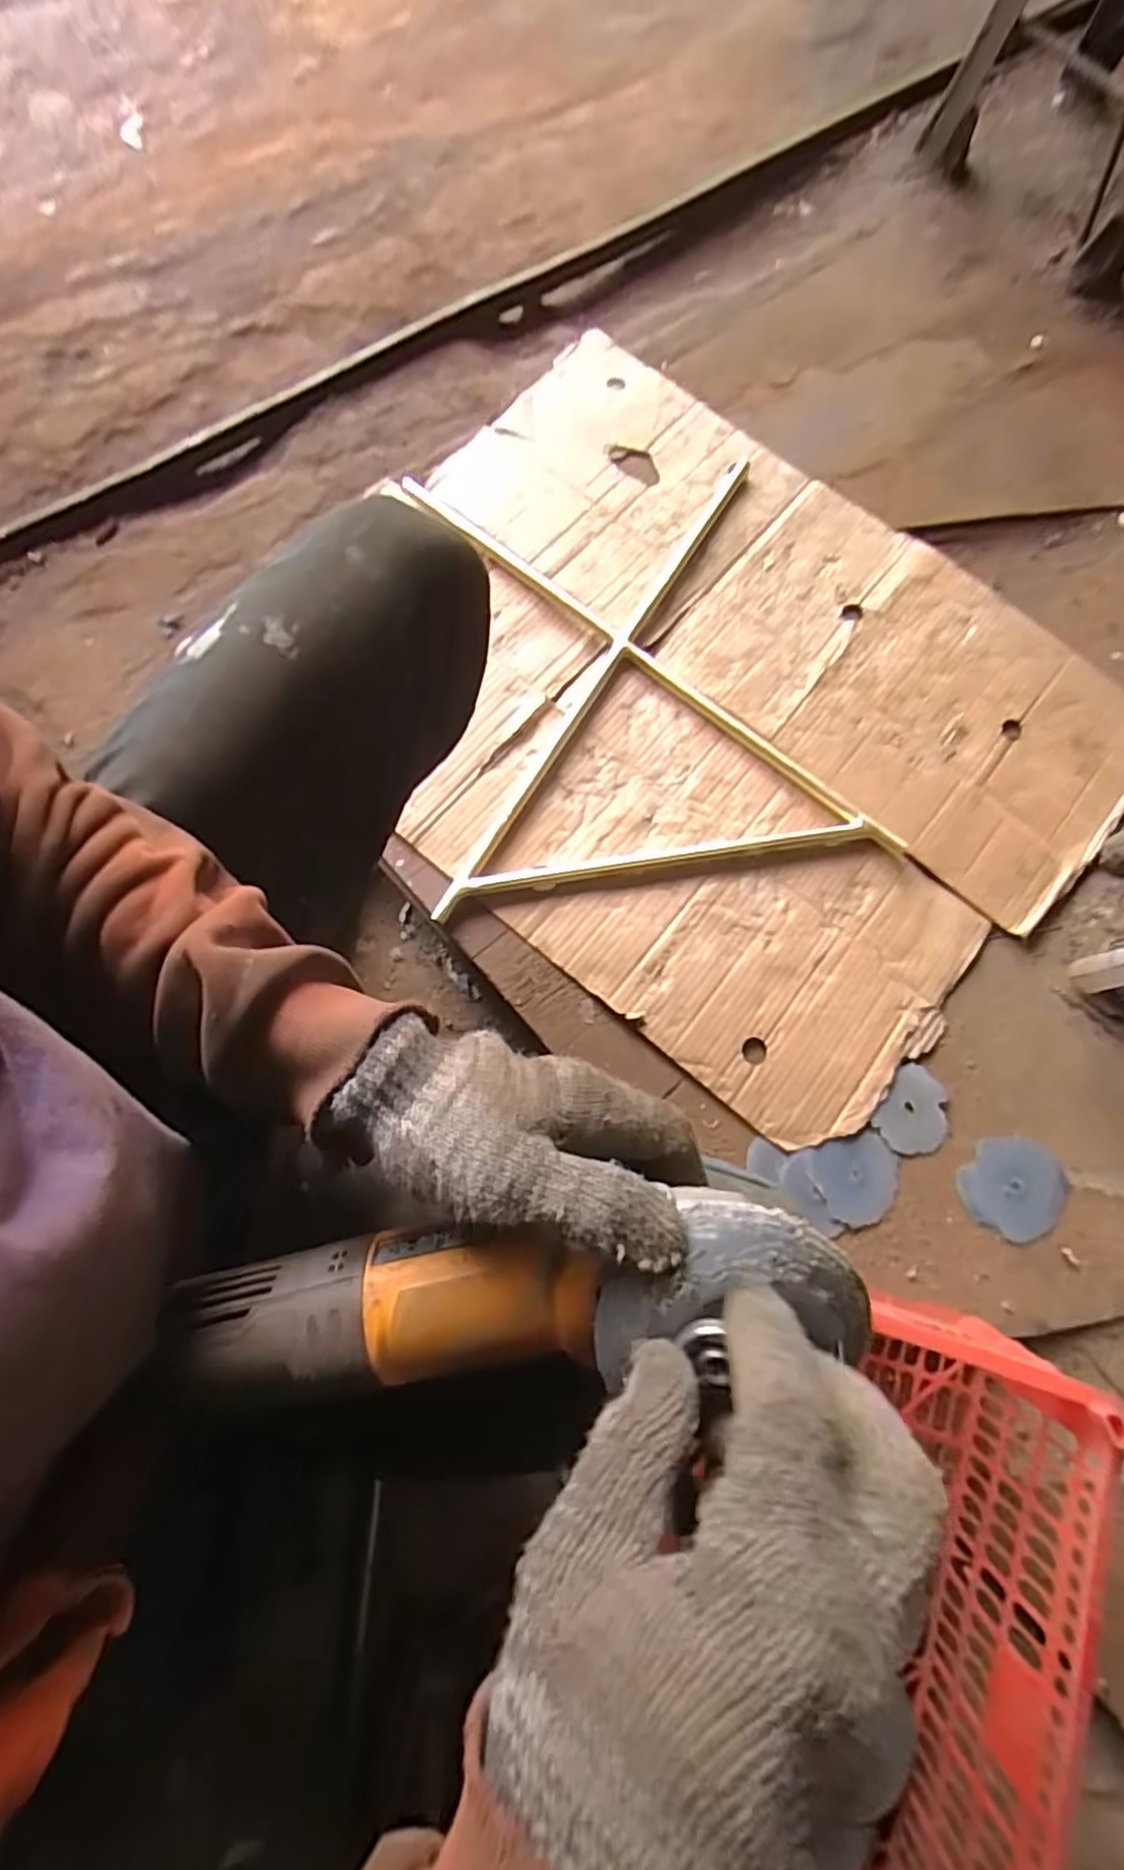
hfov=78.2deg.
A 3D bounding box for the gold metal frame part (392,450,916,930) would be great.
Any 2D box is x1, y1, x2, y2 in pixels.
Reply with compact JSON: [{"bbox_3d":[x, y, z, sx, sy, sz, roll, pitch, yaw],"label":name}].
[{"bbox_3d":[0.077,-0.295,0.762,0.483,0.035,0.504,-9,78,-7],"label":"gold metal frame part"}]

